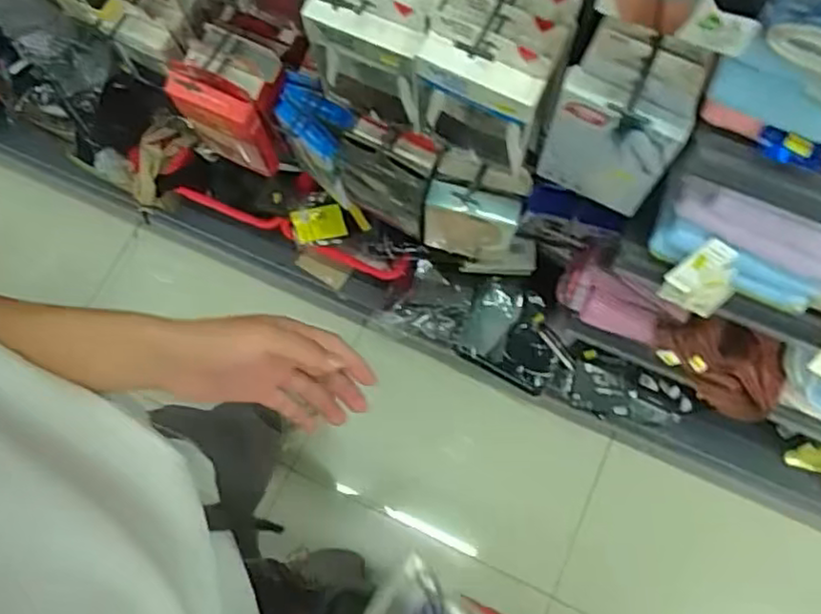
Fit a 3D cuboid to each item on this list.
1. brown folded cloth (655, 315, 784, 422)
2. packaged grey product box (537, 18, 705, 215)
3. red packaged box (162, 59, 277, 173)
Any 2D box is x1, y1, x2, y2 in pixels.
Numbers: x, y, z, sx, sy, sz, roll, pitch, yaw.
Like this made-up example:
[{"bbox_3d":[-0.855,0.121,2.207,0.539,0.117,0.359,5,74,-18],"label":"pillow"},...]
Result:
[{"bbox_3d":[0.495,0.104,1.063,0.155,0.236,0.032,-9,42,39],"label":"brown folded cloth"},{"bbox_3d":[0.218,-0.186,0.715,0.128,0.204,0.080,35,75,11],"label":"packaged grey product box"},{"bbox_3d":[-0.296,-0.292,1.081,0.137,0.207,0.057,23,73,7],"label":"red packaged box"}]

